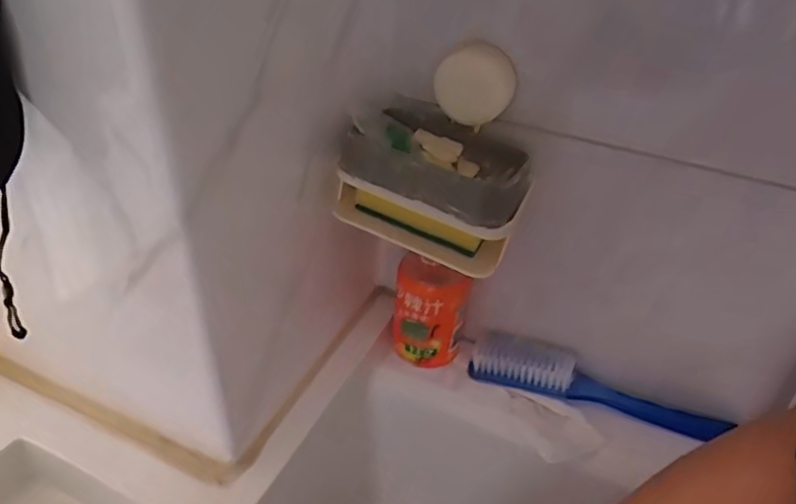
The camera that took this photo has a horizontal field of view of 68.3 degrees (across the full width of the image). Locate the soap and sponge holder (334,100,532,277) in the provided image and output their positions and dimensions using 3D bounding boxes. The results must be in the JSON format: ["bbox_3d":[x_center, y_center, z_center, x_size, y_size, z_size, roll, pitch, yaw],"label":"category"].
[{"bbox_3d":[0.027,-0.049,0.427,0.133,0.080,0.089,19,40,20],"label":"soap and sponge holder"}]

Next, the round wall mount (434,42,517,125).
[{"bbox_3d":[0.054,-0.118,0.410,0.054,0.054,0.014,7,37,5],"label":"round wall mount"}]

